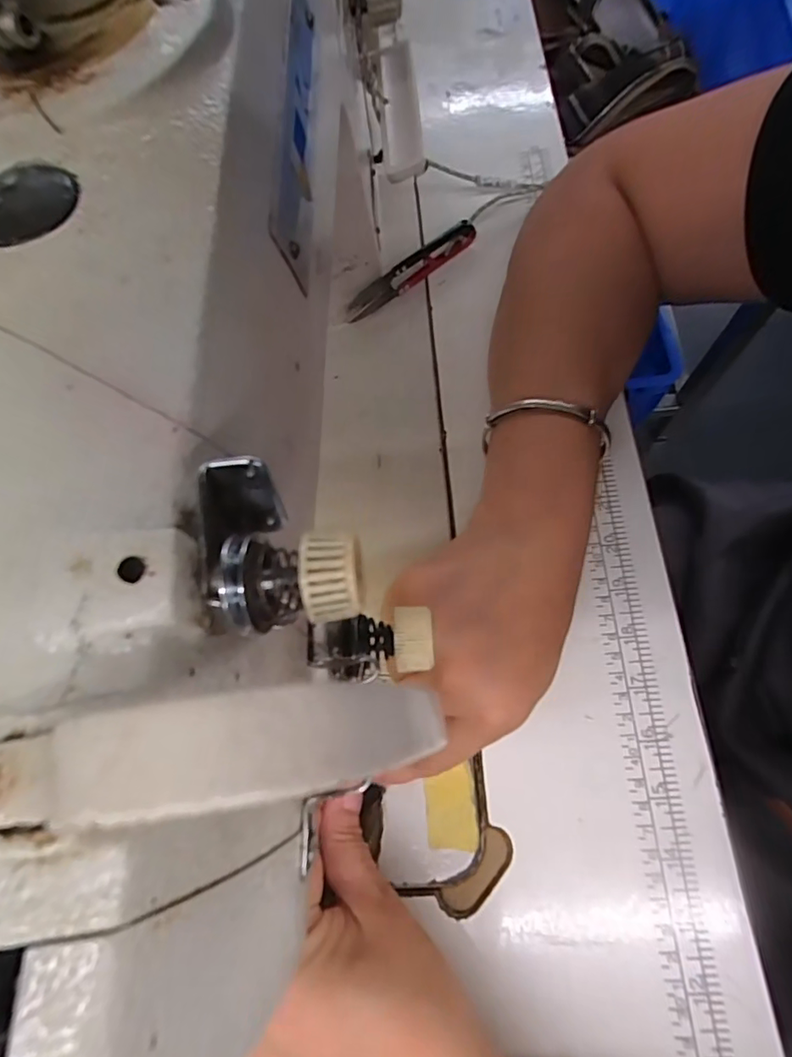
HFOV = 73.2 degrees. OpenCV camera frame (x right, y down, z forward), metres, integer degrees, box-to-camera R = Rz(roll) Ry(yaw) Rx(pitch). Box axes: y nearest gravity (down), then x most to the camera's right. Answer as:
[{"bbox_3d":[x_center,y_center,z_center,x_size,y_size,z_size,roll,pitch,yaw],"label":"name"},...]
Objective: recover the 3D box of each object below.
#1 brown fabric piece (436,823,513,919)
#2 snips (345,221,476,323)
[{"bbox_3d":[0.039,0.164,0.254,0.019,0.004,0.044,39,79,16],"label":"brown fabric piece"},{"bbox_3d":[0.009,-0.173,0.358,0.104,0.021,0.012,-37,72,-7],"label":"snips"}]

